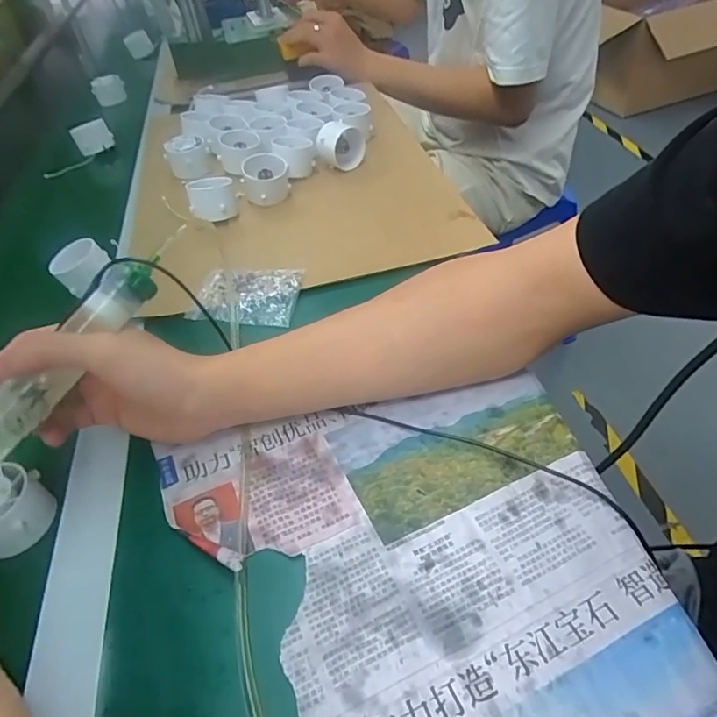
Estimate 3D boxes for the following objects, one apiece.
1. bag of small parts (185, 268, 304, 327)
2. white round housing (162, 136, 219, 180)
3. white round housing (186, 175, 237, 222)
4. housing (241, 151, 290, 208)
[{"bbox_3d":[-0.104,-0.059,0.492,0.097,0.009,0.068,1,45,7],"label":"bag of small parts"},{"bbox_3d":[-0.216,-0.259,0.687,0.056,0.045,0.056,-5,44,5],"label":"white round housing"},{"bbox_3d":[-0.160,-0.177,0.583,0.050,0.035,0.048,-12,45,-5],"label":"white round housing"},{"bbox_3d":[-0.108,-0.207,0.613,0.054,0.041,0.047,-14,44,-4],"label":"housing"}]

